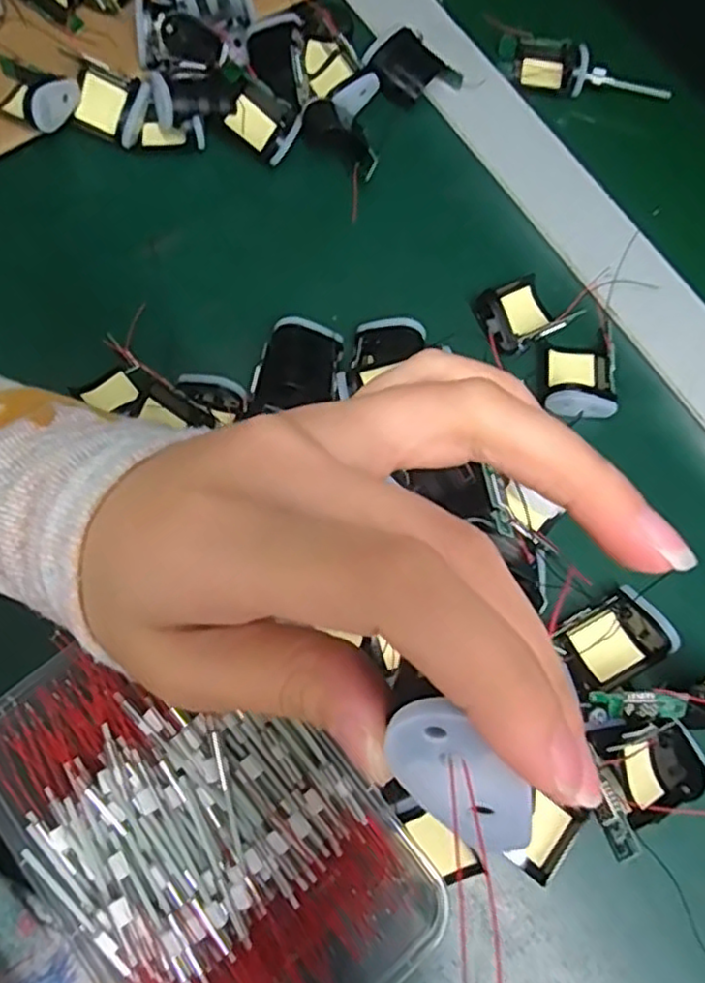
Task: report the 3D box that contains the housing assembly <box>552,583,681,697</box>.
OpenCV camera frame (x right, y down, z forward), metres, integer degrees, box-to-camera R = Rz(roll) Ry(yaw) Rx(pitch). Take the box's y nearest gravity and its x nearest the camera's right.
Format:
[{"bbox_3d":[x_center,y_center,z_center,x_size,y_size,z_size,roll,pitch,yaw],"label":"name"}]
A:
[{"bbox_3d":[0.120,0.070,0.317,0.047,0.017,0.035,-31,77,-10],"label":"housing assembly"}]

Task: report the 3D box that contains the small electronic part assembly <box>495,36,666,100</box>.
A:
[{"bbox_3d":[0.143,-0.264,0.427,0.104,0.023,0.032,16,74,3],"label":"small electronic part assembly"}]

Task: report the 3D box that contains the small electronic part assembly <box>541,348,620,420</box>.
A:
[{"bbox_3d":[0.117,-0.058,0.358,0.037,0.015,0.043,0,74,-2],"label":"small electronic part assembly"}]

